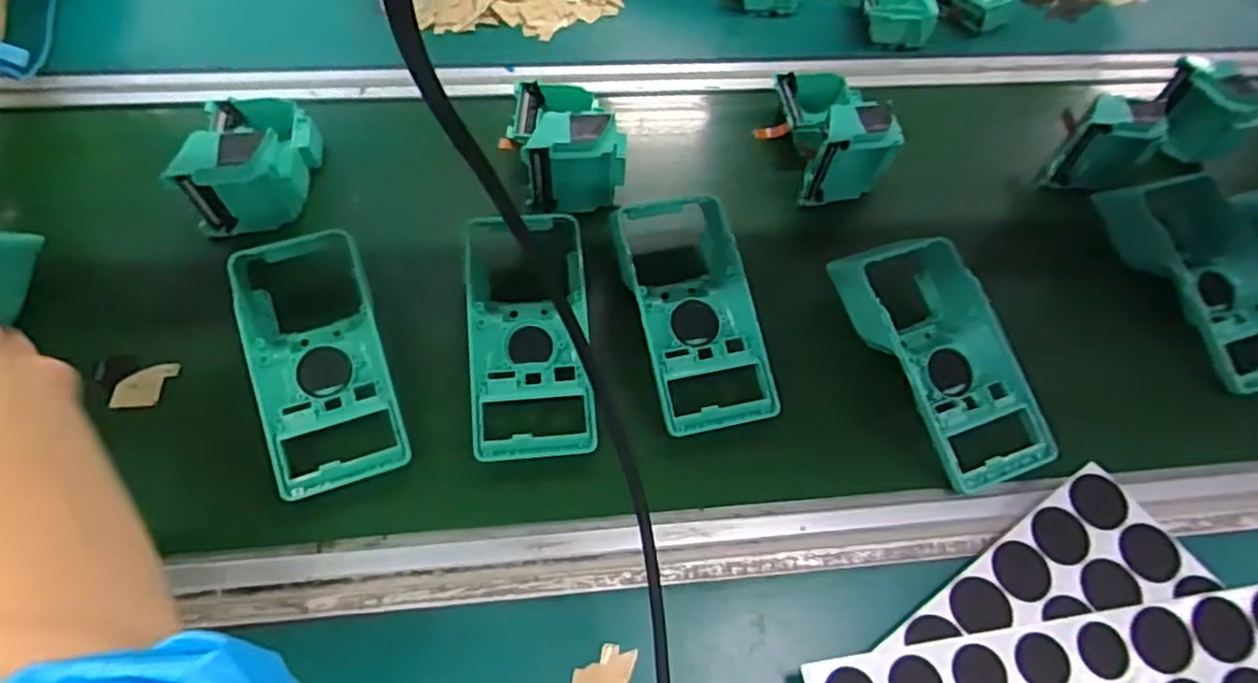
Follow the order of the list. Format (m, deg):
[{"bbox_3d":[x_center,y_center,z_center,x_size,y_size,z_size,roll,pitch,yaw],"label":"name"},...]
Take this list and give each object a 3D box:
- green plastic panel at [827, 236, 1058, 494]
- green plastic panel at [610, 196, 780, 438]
[{"bbox_3d":[0.222,0.003,0.504,0.088,0.043,0.193,-16,60,-13],"label":"green plastic panel"},{"bbox_3d":[0.045,-0.025,0.513,0.087,0.048,0.183,-11,59,-10],"label":"green plastic panel"}]

